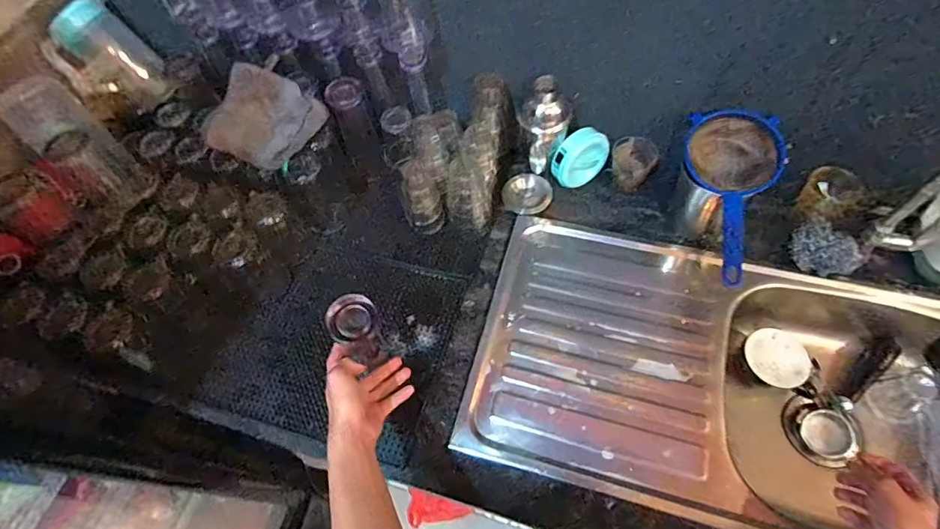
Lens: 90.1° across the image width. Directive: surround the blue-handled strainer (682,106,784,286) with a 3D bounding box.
[{"bbox_3d":[0.375,-0.094,0.682,0.130,0.068,0.262,7,74,8],"label":"blue-handled strainer"}]

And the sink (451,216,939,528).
[{"bbox_3d":[0.394,0.196,0.716,0.749,0.162,0.404,12,62,12],"label":"sink"}]

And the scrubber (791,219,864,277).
[{"bbox_3d":[0.541,-0.022,0.719,0.074,0.035,0.094,-39,64,-19],"label":"scrubber"}]

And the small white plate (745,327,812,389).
[{"bbox_3d":[0.482,0.143,0.731,0.095,0.022,0.094,-36,63,-15],"label":"small white plate"}]

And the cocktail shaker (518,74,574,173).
[{"bbox_3d":[0.123,-0.230,0.789,0.087,0.180,0.069,8,61,10],"label":"cocktail shaker"}]

